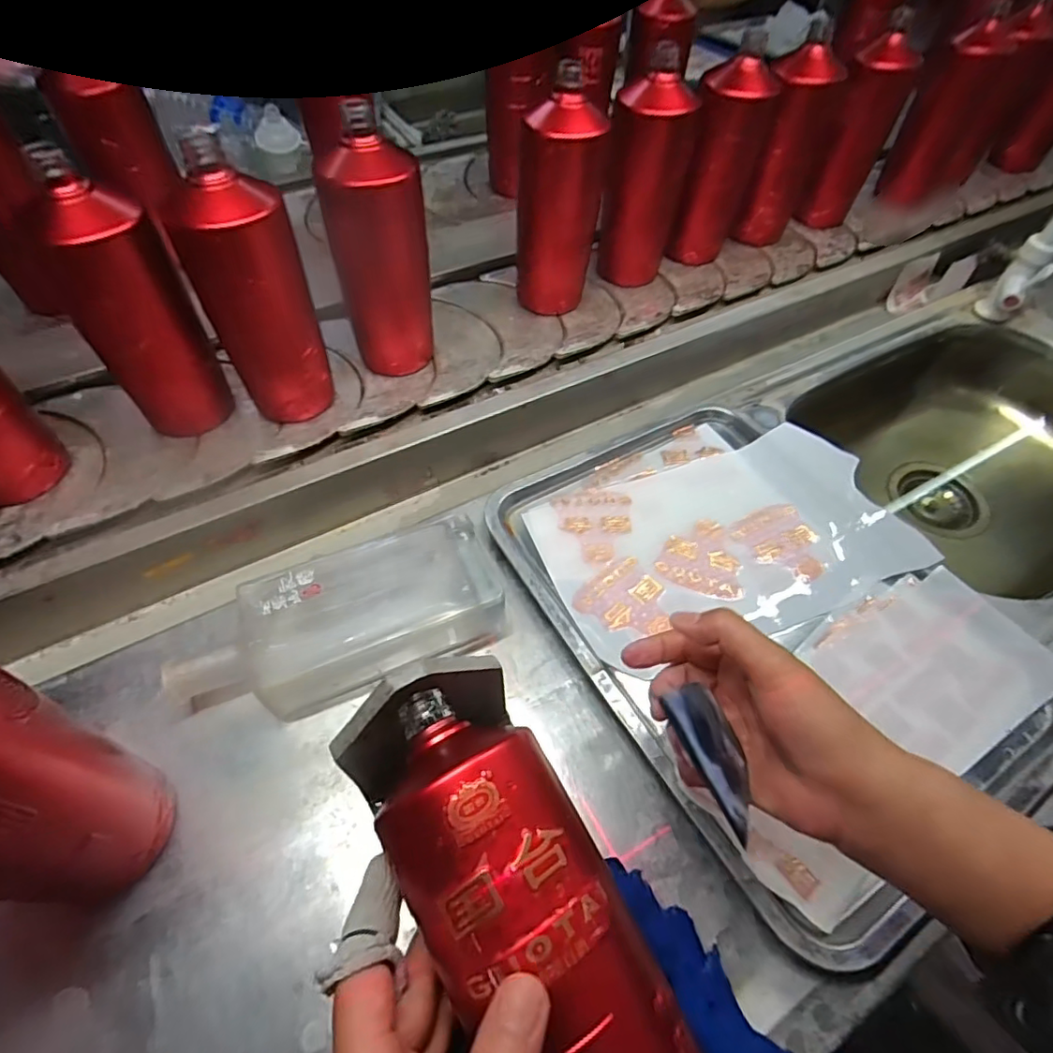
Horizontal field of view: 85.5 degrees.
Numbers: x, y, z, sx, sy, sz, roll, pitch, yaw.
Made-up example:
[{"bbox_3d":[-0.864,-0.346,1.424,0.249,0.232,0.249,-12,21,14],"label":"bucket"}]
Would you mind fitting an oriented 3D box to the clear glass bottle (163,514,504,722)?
[{"bbox_3d":[-0.128,0.069,0.404,0.225,0.046,0.095,-20,58,-14],"label":"clear glass bottle"}]

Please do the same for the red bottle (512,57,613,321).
[{"bbox_3d":[0.037,-0.319,0.574,0.065,0.201,0.086,39,63,23],"label":"red bottle"}]

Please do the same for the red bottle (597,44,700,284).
[{"bbox_3d":[0.123,-0.363,0.607,0.071,0.199,0.062,37,62,22],"label":"red bottle"}]

